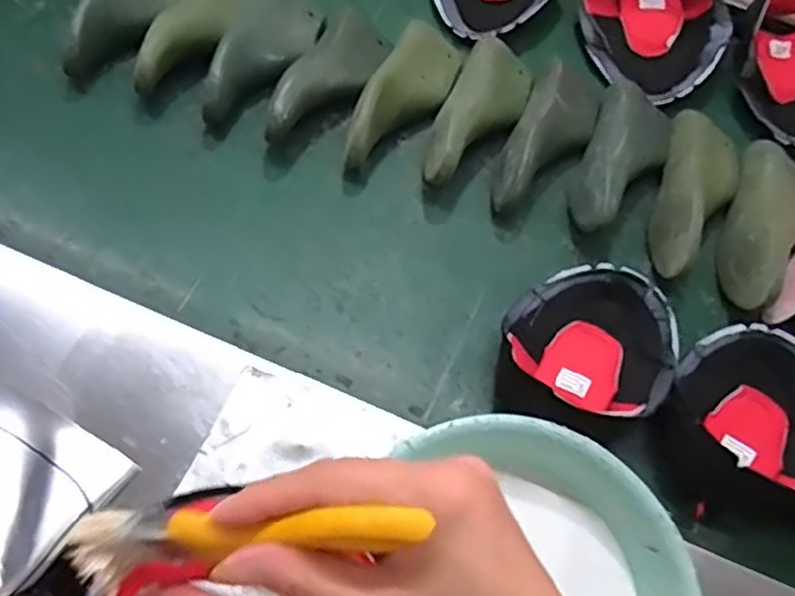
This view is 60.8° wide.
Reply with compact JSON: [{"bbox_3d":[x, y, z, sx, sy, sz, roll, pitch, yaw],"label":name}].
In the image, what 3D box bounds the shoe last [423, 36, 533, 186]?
[{"bbox_3d":[0.105,-0.237,0.876,0.093,0.073,0.236,23,67,3],"label":"shoe last"}]

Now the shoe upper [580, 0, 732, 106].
[{"bbox_3d":[0.355,-0.377,0.945,0.186,0.051,0.202,-42,78,-20],"label":"shoe upper"}]

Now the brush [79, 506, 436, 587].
[{"bbox_3d":[-0.063,0.091,0.255,0.158,0.017,0.027,-13,64,26],"label":"brush"}]

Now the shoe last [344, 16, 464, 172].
[{"bbox_3d":[0.000,-0.265,0.888,0.103,0.074,0.233,30,67,8],"label":"shoe last"}]

